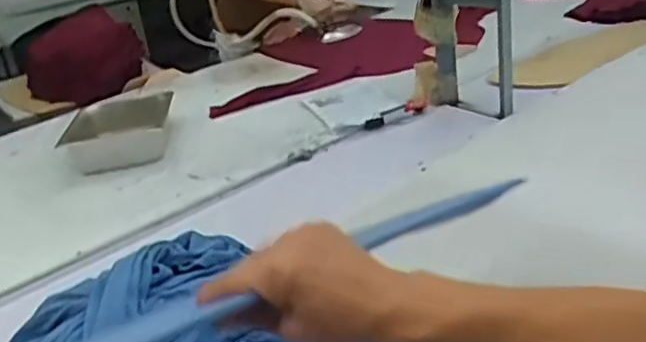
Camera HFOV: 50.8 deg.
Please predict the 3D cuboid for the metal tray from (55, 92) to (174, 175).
[{"bbox_3d":[-0.546,-0.105,1.804,0.280,0.082,0.301,-9,25,-2],"label":"metal tray"}]

